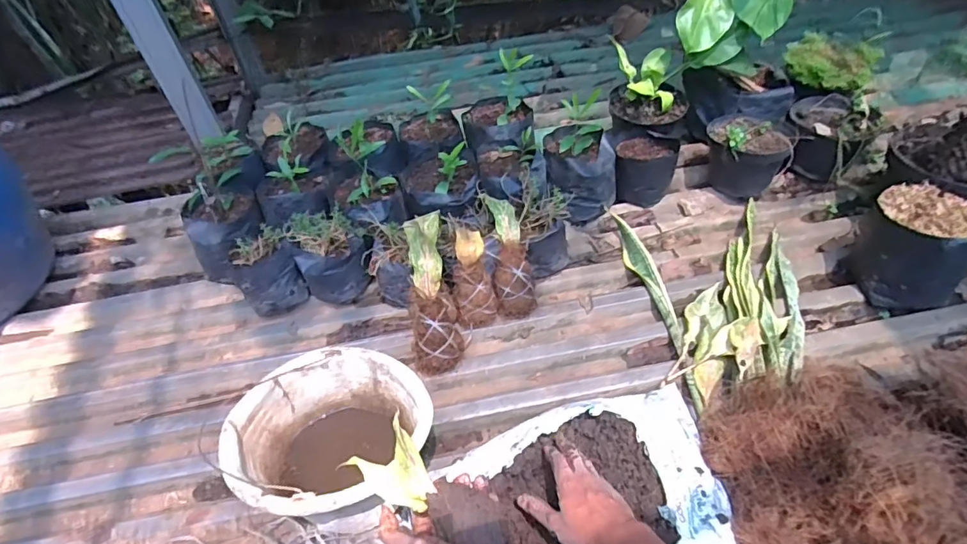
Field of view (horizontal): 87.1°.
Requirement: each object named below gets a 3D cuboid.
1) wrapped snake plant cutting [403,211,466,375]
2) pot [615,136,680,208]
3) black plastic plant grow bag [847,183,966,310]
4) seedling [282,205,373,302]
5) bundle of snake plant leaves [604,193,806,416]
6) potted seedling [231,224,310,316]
[{"bbox_3d":[-0.089,0.035,0.886,0.083,0.085,0.272,-7,91,-2],"label":"wrapped snake plant cutting"},{"bbox_3d":[0.356,-0.222,1.137,0.128,0.120,0.101,13,52,13],"label":"pot"},{"bbox_3d":[0.741,-0.038,0.876,0.164,0.148,0.142,31,58,25],"label":"black plastic plant grow bag"},{"bbox_3d":[-0.298,-0.031,1.009,0.132,0.136,0.137,-26,54,-18],"label":"seedling"},{"bbox_3d":[0.438,0.033,0.933,0.300,0.056,0.432,-3,50,0],"label":"bundle of snake plant leaves"},{"bbox_3d":[-0.418,0.008,1.000,0.113,0.145,0.102,-26,51,-19],"label":"potted seedling"}]

